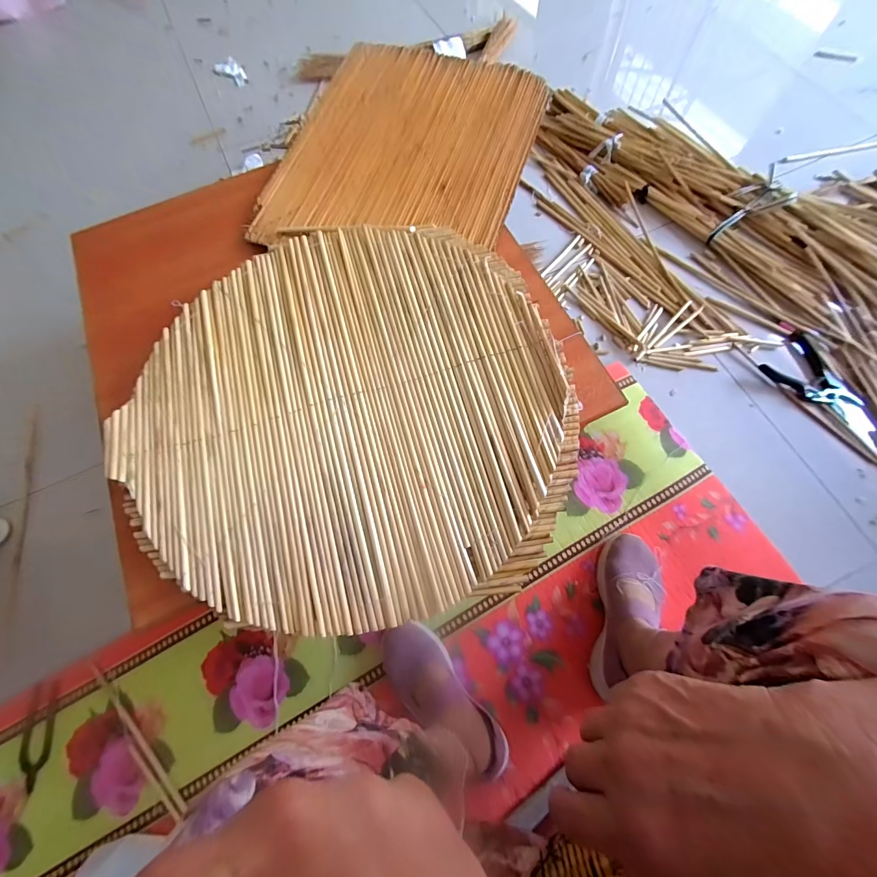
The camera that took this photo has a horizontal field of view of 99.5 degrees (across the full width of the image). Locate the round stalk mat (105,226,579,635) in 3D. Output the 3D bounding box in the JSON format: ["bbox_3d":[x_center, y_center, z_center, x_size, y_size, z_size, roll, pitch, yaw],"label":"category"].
[{"bbox_3d":[-0.125,-0.048,0.507,0.574,0.022,0.549,0,75,1],"label":"round stalk mat"}]

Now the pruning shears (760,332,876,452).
[{"bbox_3d":[0.850,-0.115,0.801,0.260,0.020,0.154,41,79,14],"label":"pruning shears"}]

